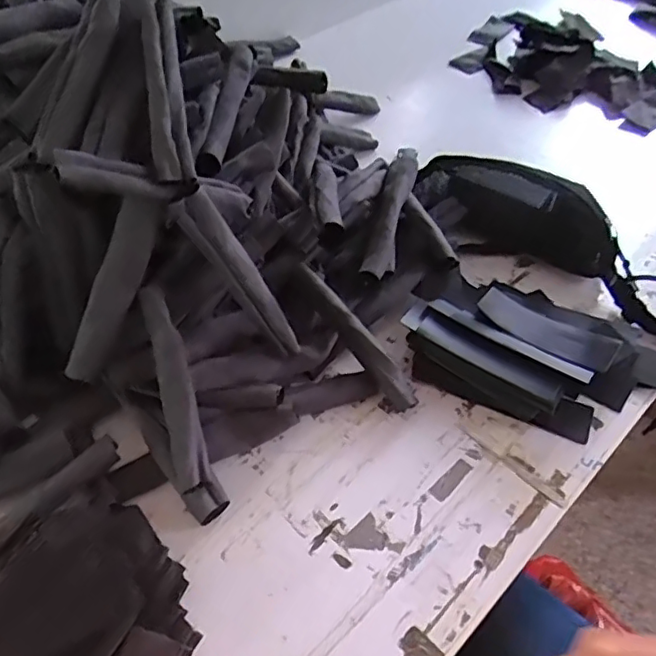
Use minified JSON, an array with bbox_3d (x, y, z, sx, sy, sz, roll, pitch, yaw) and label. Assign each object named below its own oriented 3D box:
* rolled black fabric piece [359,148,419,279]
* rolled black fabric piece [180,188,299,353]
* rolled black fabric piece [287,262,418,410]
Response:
[{"bbox_3d":[0.073,-0.131,0.685,0.034,0.034,0.182,13,69,9],"label":"rolled black fabric piece"},{"bbox_3d":[-0.076,-0.045,0.546,0.022,0.181,0.032,-4,41,40],"label":"rolled black fabric piece"},{"bbox_3d":[0.026,0.007,0.614,0.022,0.033,0.184,-37,81,-28],"label":"rolled black fabric piece"}]

